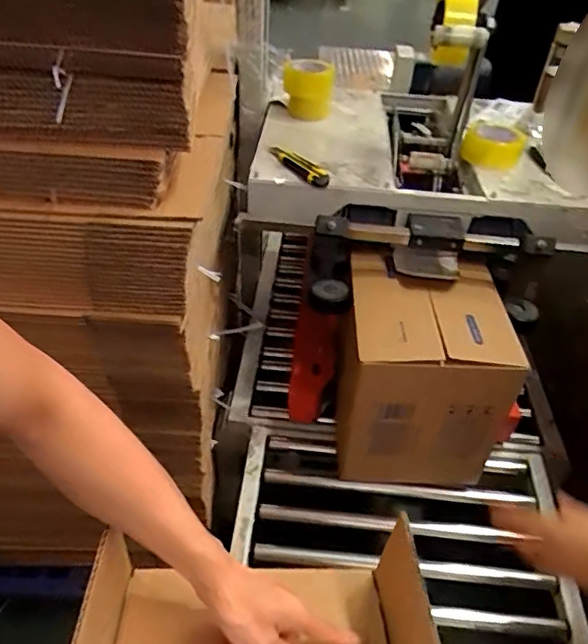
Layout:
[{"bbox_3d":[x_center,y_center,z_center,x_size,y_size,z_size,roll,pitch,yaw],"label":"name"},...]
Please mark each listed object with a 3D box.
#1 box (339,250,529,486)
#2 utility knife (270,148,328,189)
[{"bbox_3d":[0.244,0.115,1.091,0.303,0.363,0.295,7,39,1],"label":"box"},{"bbox_3d":[0.008,-0.307,1.084,0.033,0.025,0.170,-21,46,-29],"label":"utility knife"}]

